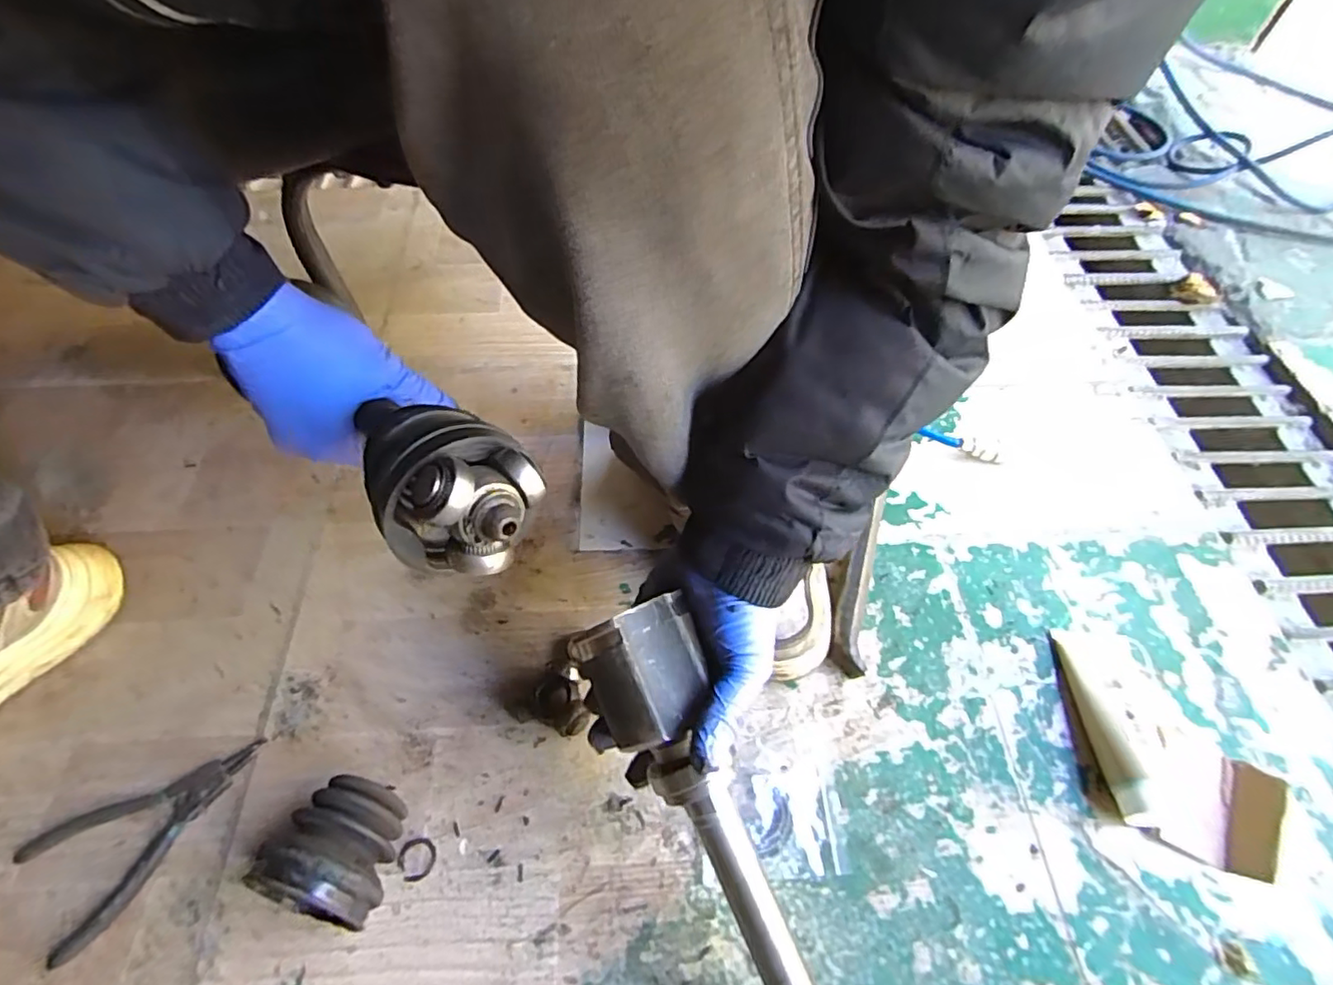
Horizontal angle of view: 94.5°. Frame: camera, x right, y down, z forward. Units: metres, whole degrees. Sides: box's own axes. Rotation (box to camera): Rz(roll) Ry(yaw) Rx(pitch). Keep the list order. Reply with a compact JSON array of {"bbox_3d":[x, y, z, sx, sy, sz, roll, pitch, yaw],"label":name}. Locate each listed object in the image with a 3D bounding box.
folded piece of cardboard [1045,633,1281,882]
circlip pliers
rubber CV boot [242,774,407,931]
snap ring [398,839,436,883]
[{"bbox_3d":[0.398,0.195,0.488,0.139,0.032,0.173,7,58,6],"label":"folded piece of cardboard"},{"bbox_3d":[-0.390,0.248,0.467,0.164,0.010,0.097,-39,65,-20],"label":"circlip pliers"},{"bbox_3d":[-0.224,0.248,0.425,0.076,0.088,0.088,14,58,9],"label":"rubber CV boot"},{"bbox_3d":[-0.186,0.273,0.458,0.026,0.004,0.028,2,63,-4],"label":"snap ring"}]

